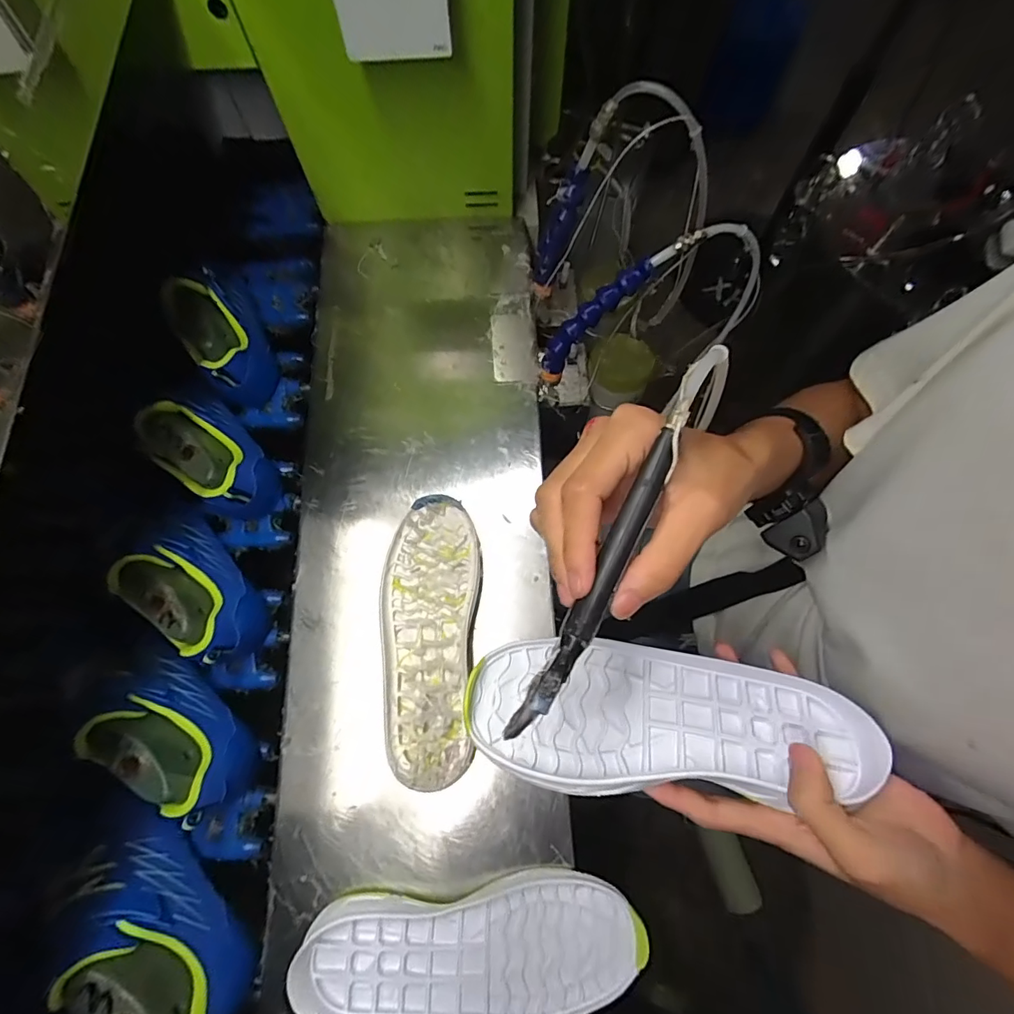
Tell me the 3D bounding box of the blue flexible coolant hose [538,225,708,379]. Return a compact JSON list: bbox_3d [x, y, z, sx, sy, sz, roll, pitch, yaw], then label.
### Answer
[{"bbox_3d":[0.092,-0.187,0.469,0.040,0.189,0.019,2,59,-47],"label":"blue flexible coolant hose"}]

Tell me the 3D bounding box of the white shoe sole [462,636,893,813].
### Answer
[{"bbox_3d":[0.098,0.128,0.310,0.239,0.034,0.084,3,67,0],"label":"white shoe sole"}]

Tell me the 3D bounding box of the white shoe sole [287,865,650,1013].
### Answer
[{"bbox_3d":[-0.028,0.331,0.369,0.249,0.023,0.090,-5,68,-4],"label":"white shoe sole"}]

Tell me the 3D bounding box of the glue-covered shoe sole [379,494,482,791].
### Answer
[{"bbox_3d":[-0.067,0.111,0.443,0.085,0.047,0.233,-1,67,-3],"label":"glue-covered shoe sole"}]

